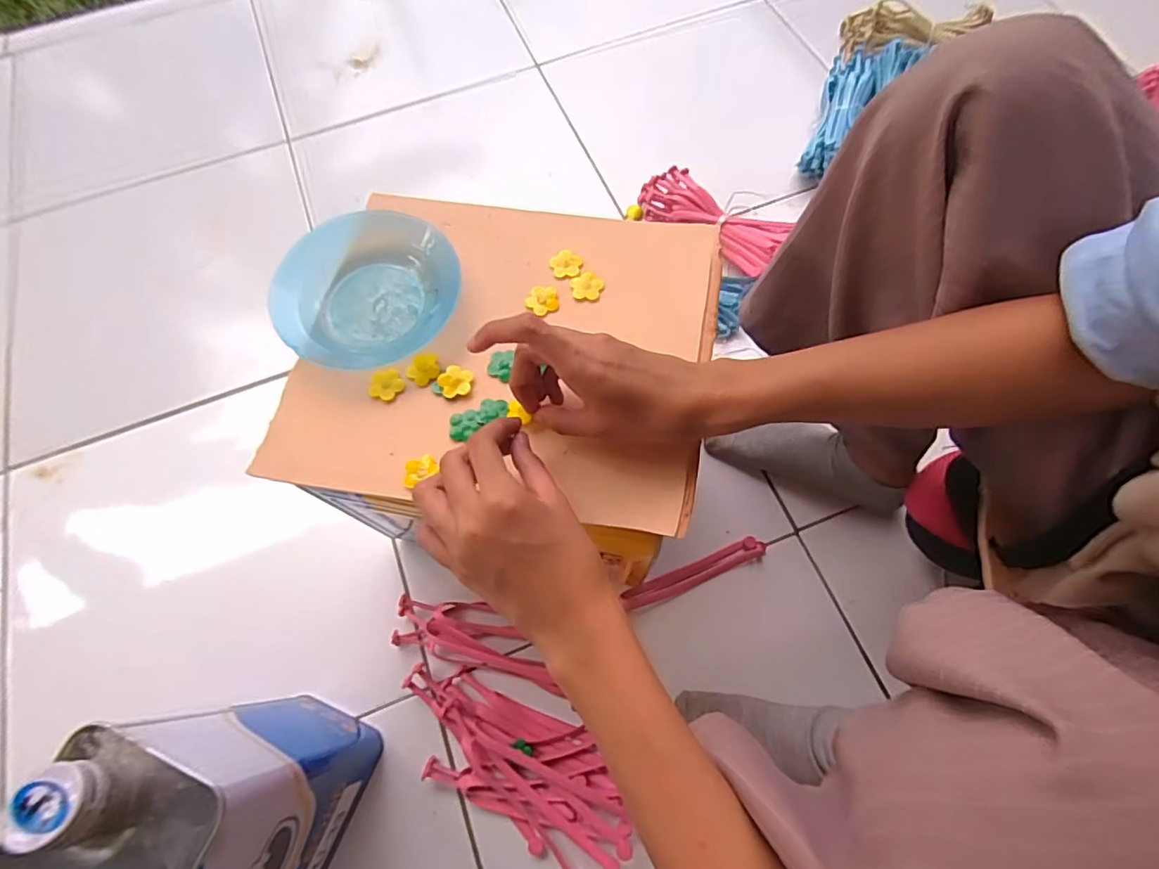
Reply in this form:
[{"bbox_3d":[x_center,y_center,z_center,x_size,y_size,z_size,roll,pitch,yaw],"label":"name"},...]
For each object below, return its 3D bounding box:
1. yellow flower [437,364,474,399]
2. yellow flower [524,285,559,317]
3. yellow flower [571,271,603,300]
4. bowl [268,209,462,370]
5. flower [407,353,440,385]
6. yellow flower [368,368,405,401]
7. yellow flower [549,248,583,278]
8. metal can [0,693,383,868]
[{"bbox_3d":[-0.084,-0.037,0.374,0.023,0.007,0.021,-1,68,2],"label":"yellow flower"},{"bbox_3d":[-0.028,-0.099,0.403,0.023,0.004,0.023,-16,68,-4],"label":"yellow flower"},{"bbox_3d":[0.005,-0.110,0.406,0.023,0.004,0.022,2,68,3],"label":"yellow flower"},{"bbox_3d":[-0.150,-0.103,0.391,0.103,0.034,0.126,41,75,16],"label":"bowl"},{"bbox_3d":[-0.108,-0.045,0.380,0.023,0.007,0.019,-28,70,-9],"label":"flower"},{"bbox_3d":[-0.134,-0.034,0.379,0.023,0.004,0.022,-1,68,2],"label":"yellow flower"},{"bbox_3d":[-0.010,-0.127,0.412,0.023,0.004,0.022,-1,68,2],"label":"yellow flower"},{"bbox_3d":[-0.263,0.287,0.374,0.110,0.256,0.169,21,70,10],"label":"metal can"}]

